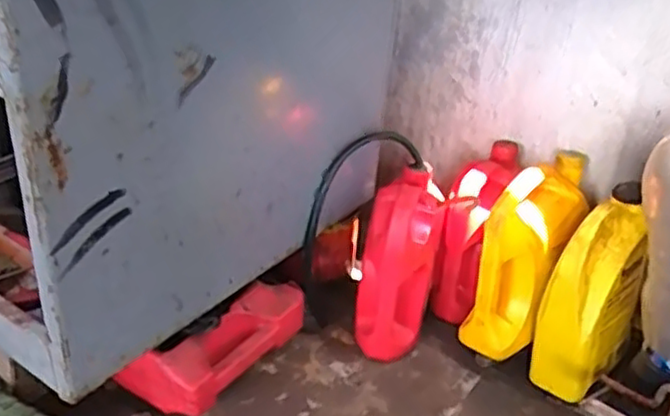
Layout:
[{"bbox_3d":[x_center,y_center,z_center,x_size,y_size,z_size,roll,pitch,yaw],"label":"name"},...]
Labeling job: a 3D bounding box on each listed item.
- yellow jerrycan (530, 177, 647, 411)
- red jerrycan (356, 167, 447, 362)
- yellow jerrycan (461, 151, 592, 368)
[{"bbox_3d":[0.414,0.148,1.113,0.180,0.308,0.108,-20,39,-36],"label":"yellow jerrycan"},{"bbox_3d":[0.105,0.102,1.165,0.117,0.294,0.152,12,31,11],"label":"red jerrycan"},{"bbox_3d":[0.318,0.076,1.145,0.106,0.282,0.221,23,35,28],"label":"yellow jerrycan"}]

